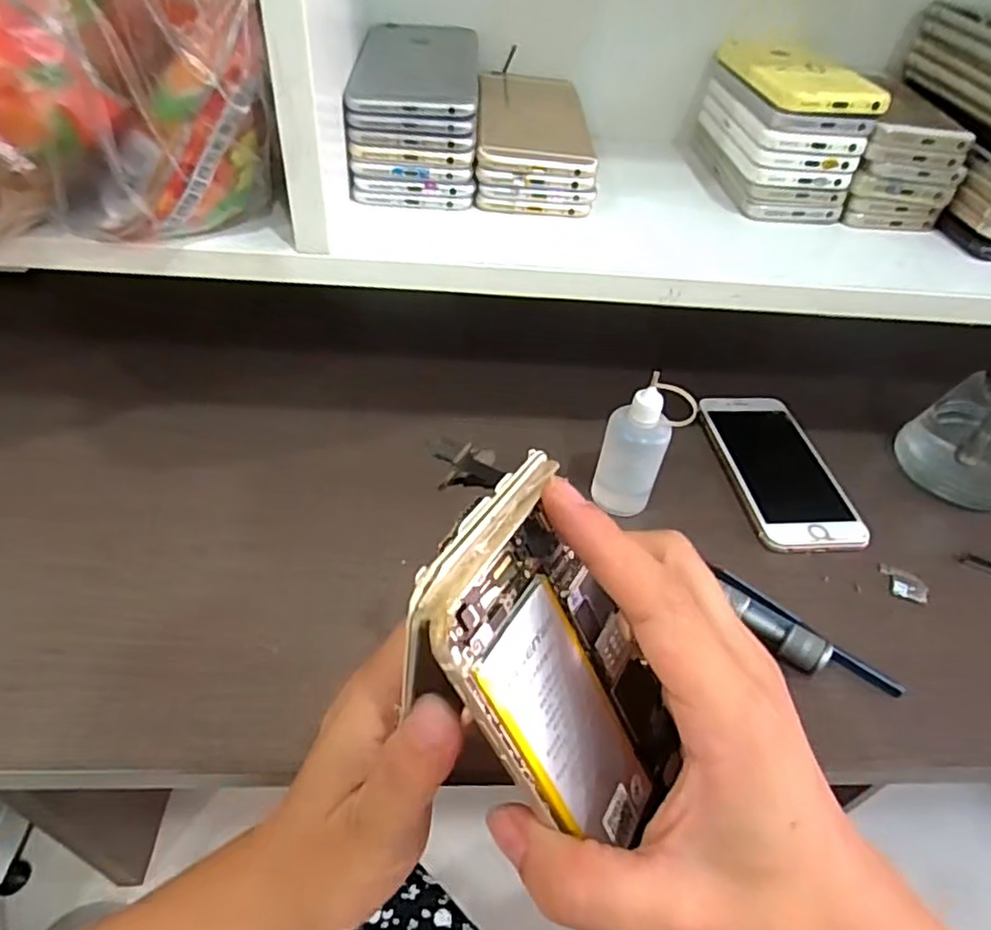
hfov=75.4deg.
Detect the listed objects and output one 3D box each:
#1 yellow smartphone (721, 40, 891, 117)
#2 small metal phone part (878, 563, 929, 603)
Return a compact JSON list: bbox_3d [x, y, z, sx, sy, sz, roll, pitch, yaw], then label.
[{"bbox_3d":[0.171,-0.229,0.373,0.056,0.014,0.124,-2,44,-9],"label":"yellow smartphone"},{"bbox_3d":[0.233,0.067,0.366,0.025,0.004,0.021,18,44,12],"label":"small metal phone part"}]

